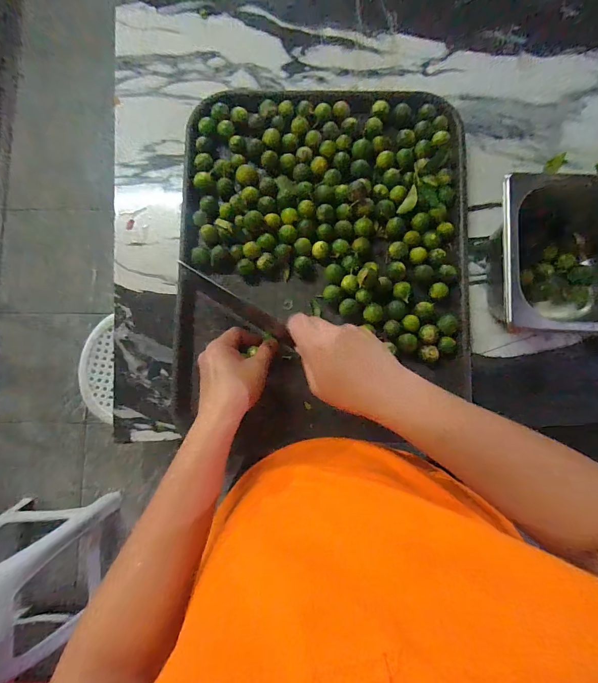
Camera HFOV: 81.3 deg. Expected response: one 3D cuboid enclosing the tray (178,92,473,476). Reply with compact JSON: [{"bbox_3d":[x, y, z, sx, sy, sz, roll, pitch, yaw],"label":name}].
[{"bbox_3d":[0.030,-0.097,0.423,0.338,0.029,0.433,2,85,2],"label":"tray"}]

